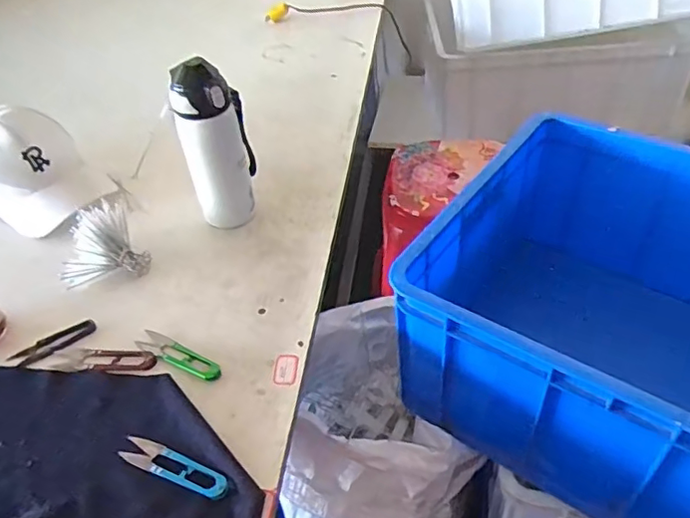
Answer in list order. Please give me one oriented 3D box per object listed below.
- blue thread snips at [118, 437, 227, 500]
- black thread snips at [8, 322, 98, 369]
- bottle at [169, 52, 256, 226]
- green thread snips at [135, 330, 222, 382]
[{"bbox_3d":[-0.163,0.200,0.553,0.120,0.013,0.029,17,48,21],"label":"blue thread snips"},{"bbox_3d":[-0.351,0.103,0.691,0.102,0.019,0.029,-20,46,-15],"label":"black thread snips"},{"bbox_3d":[-0.165,-0.145,0.743,0.073,0.215,0.082,-3,45,2],"label":"bottle"},{"bbox_3d":[-0.190,0.108,0.649,0.119,0.012,0.030,24,51,26],"label":"green thread snips"}]

